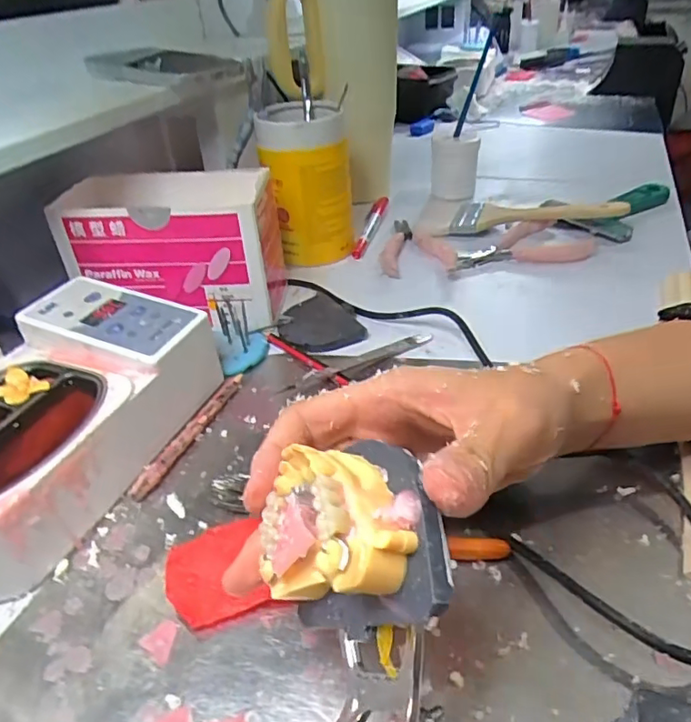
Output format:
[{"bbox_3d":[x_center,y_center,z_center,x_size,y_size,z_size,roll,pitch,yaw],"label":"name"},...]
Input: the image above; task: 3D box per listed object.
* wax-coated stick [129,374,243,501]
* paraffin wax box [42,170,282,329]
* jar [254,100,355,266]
[{"bbox_3d":[-0.098,0.045,0.353,0.011,0.009,0.109,12,39,20],"label":"wax-coated stick"},{"bbox_3d":[-0.136,-0.092,0.461,0.166,0.103,0.096,2,36,8],"label":"paraffin wax box"},{"bbox_3d":[-0.034,-0.167,0.536,0.083,0.132,0.079,-3,36,2],"label":"jar"}]

